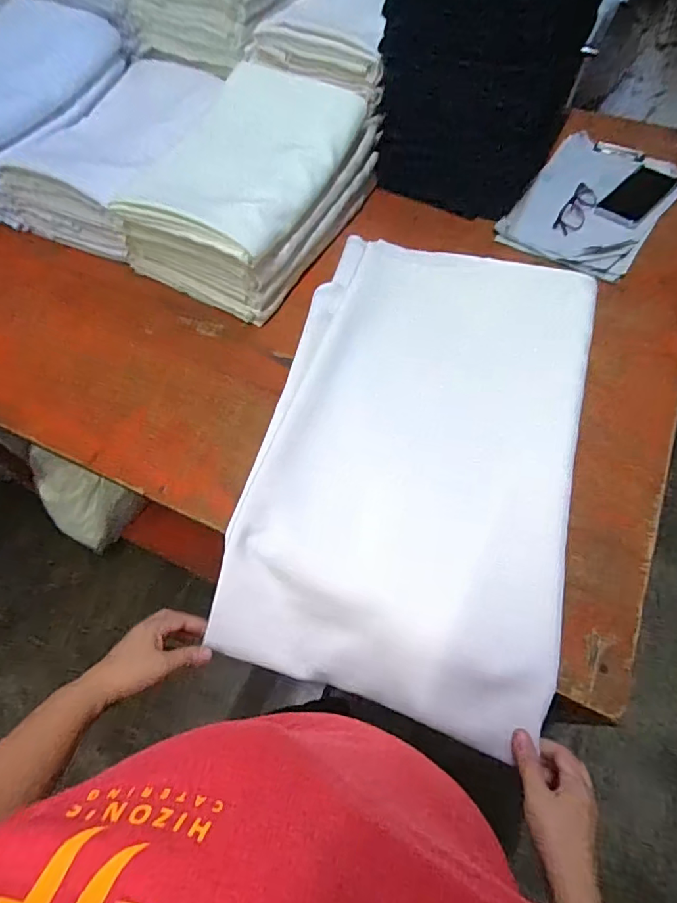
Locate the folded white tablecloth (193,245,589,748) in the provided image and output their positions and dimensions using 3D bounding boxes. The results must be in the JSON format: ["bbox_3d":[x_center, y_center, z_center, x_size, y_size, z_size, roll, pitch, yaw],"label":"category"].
[{"bbox_3d":[0.107,-0.024,0.651,0.392,0.059,0.656,15,69,10],"label":"folded white tablecloth"}]

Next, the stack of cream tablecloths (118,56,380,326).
[{"bbox_3d":[-0.153,-0.455,0.813,0.305,0.141,0.418,26,66,15],"label":"stack of cream tablecloths"}]

